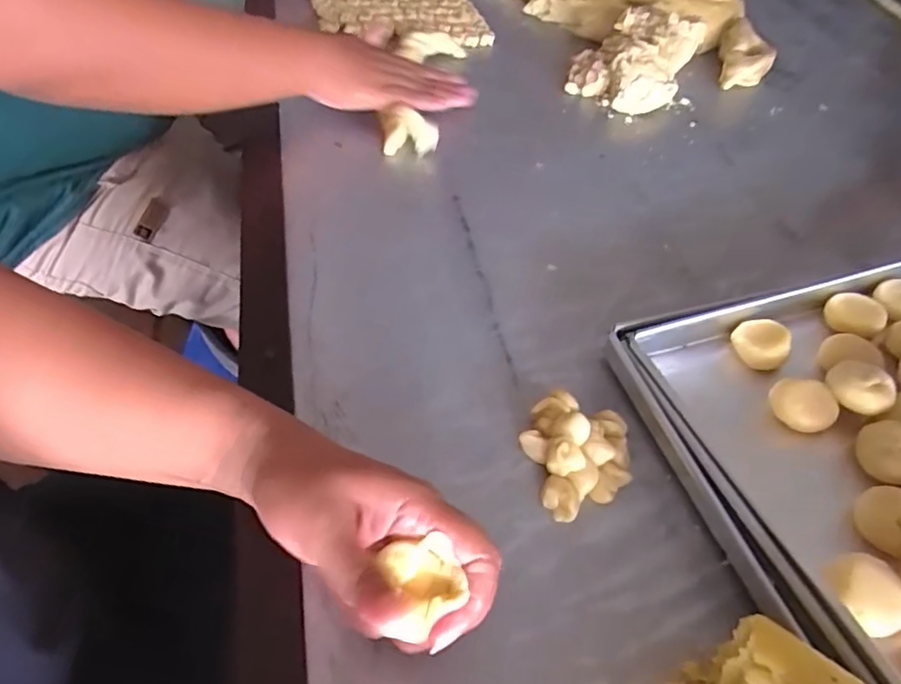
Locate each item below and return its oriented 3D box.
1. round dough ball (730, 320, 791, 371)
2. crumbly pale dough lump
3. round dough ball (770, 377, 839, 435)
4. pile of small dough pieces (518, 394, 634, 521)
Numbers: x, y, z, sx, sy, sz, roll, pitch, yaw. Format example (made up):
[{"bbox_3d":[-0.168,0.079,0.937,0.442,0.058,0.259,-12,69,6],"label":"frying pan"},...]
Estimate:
[{"bbox_3d":[0.227,0.003,0.438,0.036,0.033,0.036,2,51,-3],"label":"round dough ball"},{"bbox_3d":[0.215,-0.336,0.697,0.126,0.066,0.149,23,53,14],"label":"crumbly pale dough lump"},{"bbox_3d":[0.235,0.046,0.401,0.034,0.034,0.040,-24,57,-22],"label":"round dough ball"},{"bbox_3d":[0.083,0.065,0.380,0.071,0.031,0.073,2,51,-3],"label":"pile of small dough pieces"}]

